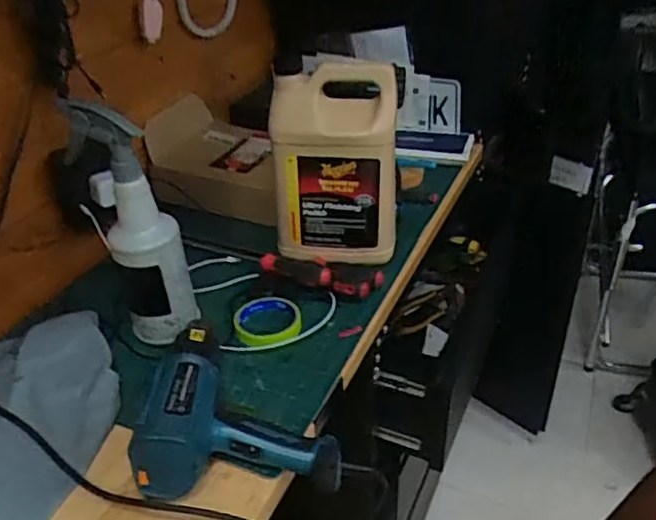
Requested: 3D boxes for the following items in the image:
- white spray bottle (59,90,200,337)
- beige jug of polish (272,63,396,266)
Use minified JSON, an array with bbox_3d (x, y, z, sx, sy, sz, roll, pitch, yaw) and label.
[{"bbox_3d":[-0.229,-0.037,0.748,0.105,0.289,0.082,-12,34,-13],"label":"white spray bottle"},{"bbox_3d":[0.008,-0.141,0.915,0.177,0.276,0.132,-4,33,-1],"label":"beige jug of polish"}]

